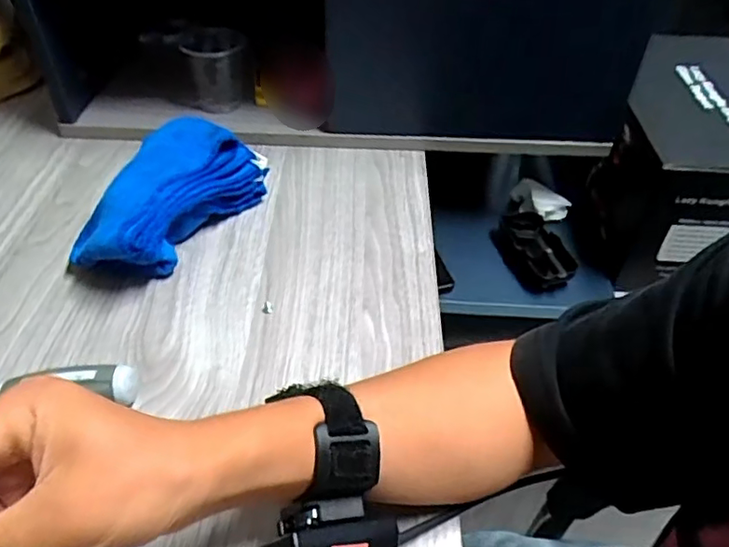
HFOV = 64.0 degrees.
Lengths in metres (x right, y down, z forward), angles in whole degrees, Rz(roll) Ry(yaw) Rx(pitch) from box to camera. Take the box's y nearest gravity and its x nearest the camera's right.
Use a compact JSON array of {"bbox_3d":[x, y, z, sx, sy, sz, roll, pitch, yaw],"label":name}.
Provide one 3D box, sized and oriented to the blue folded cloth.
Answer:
[{"bbox_3d":[-0.174,-0.066,0.517,0.093,0.069,0.181,23,48,20],"label":"blue folded cloth"}]

